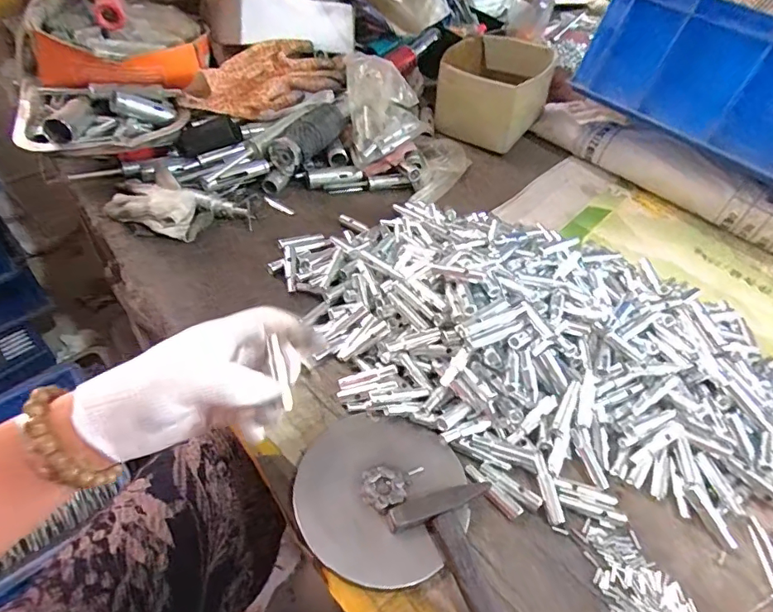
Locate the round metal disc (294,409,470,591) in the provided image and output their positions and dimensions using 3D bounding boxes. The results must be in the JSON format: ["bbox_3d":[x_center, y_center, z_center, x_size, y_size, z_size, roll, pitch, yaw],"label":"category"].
[{"bbox_3d":[-0.003,0.136,0.362,0.121,0.009,0.123,6,47,-6],"label":"round metal disc"}]

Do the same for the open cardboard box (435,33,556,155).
[{"bbox_3d":[0.160,-0.327,0.746,0.151,0.091,0.176,18,50,9],"label":"open cardboard box"}]

